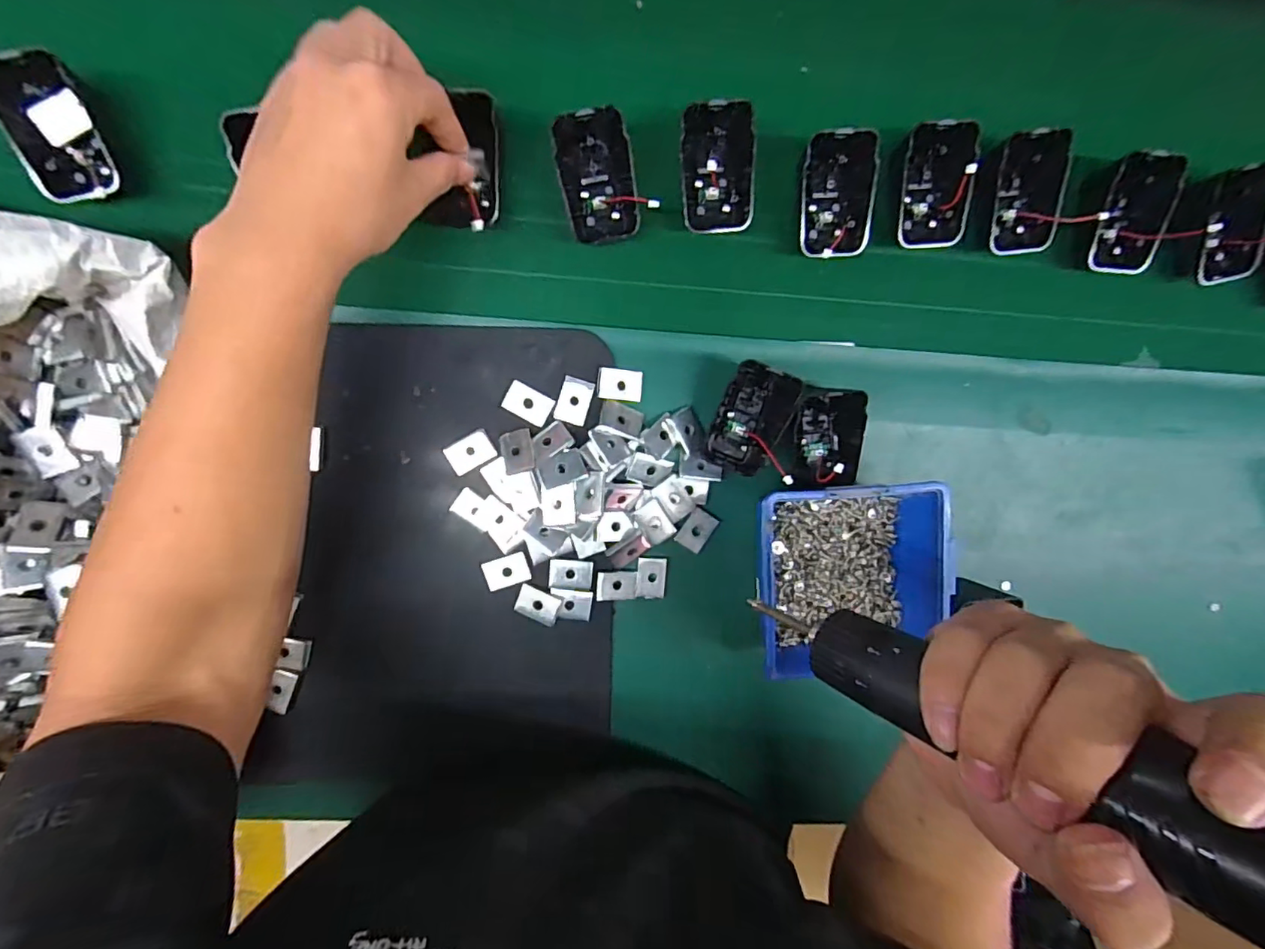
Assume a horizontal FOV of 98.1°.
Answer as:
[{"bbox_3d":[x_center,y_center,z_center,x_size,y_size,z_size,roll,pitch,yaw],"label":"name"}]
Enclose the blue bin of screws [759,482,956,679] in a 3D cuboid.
[{"bbox_3d":[0.131,0.062,0.350,0.114,0.059,0.113,-4,95,-5],"label":"blue bin of screws"}]

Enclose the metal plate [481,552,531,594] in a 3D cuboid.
[{"bbox_3d":[-0.082,0.064,0.357,0.029,0.004,0.020,-18,97,-4],"label":"metal plate"}]

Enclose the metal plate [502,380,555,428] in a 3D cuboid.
[{"bbox_3d":[-0.066,-0.045,0.347,0.029,0.004,0.020,29,92,-7],"label":"metal plate"}]

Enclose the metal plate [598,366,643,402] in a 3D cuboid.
[{"bbox_3d":[-0.008,-0.057,0.351,0.029,0.006,0.019,4,95,-6],"label":"metal plate"}]

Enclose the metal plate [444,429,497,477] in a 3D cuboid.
[{"bbox_3d":[-0.102,-0.014,0.347,0.029,0.004,0.020,-31,97,-2],"label":"metal plate"}]

